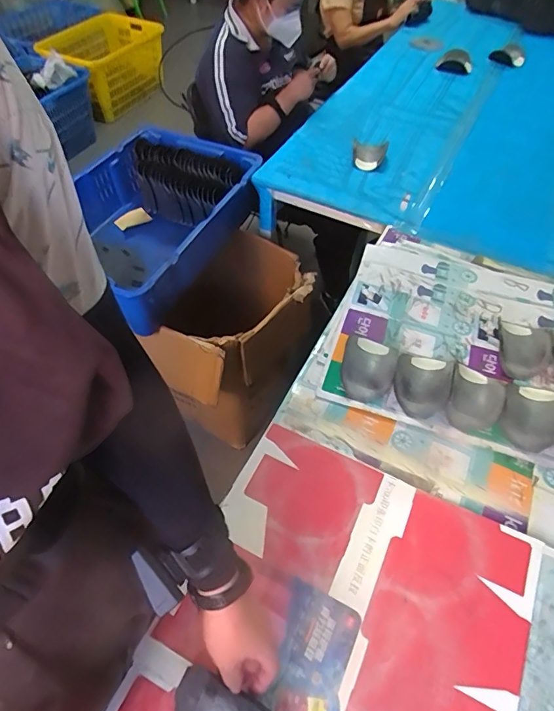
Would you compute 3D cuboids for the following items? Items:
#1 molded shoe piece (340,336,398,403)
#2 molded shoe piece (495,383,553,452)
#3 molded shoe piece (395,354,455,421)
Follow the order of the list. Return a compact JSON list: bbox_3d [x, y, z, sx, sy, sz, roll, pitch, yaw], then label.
[{"bbox_3d":[0.174,0.023,0.865,0.099,0.031,0.143,13,53,6],"label":"molded shoe piece"},{"bbox_3d":[0.456,0.103,0.806,0.099,0.035,0.143,25,56,15],"label":"molded shoe piece"},{"bbox_3d":[0.270,0.050,0.845,0.099,0.041,0.142,13,53,6],"label":"molded shoe piece"}]

